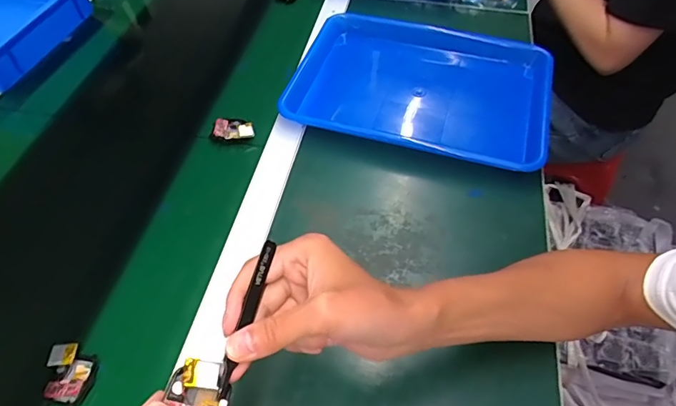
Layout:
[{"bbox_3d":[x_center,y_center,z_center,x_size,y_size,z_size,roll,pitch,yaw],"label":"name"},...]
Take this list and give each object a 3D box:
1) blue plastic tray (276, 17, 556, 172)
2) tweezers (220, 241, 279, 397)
[{"bbox_3d":[0.113,-0.157,0.638,0.334,0.043,0.240,13,56,11],"label":"blue plastic tray"},{"bbox_3d":[-0.059,0.071,0.308,0.008,0.007,0.103,11,62,8],"label":"tweezers"}]

